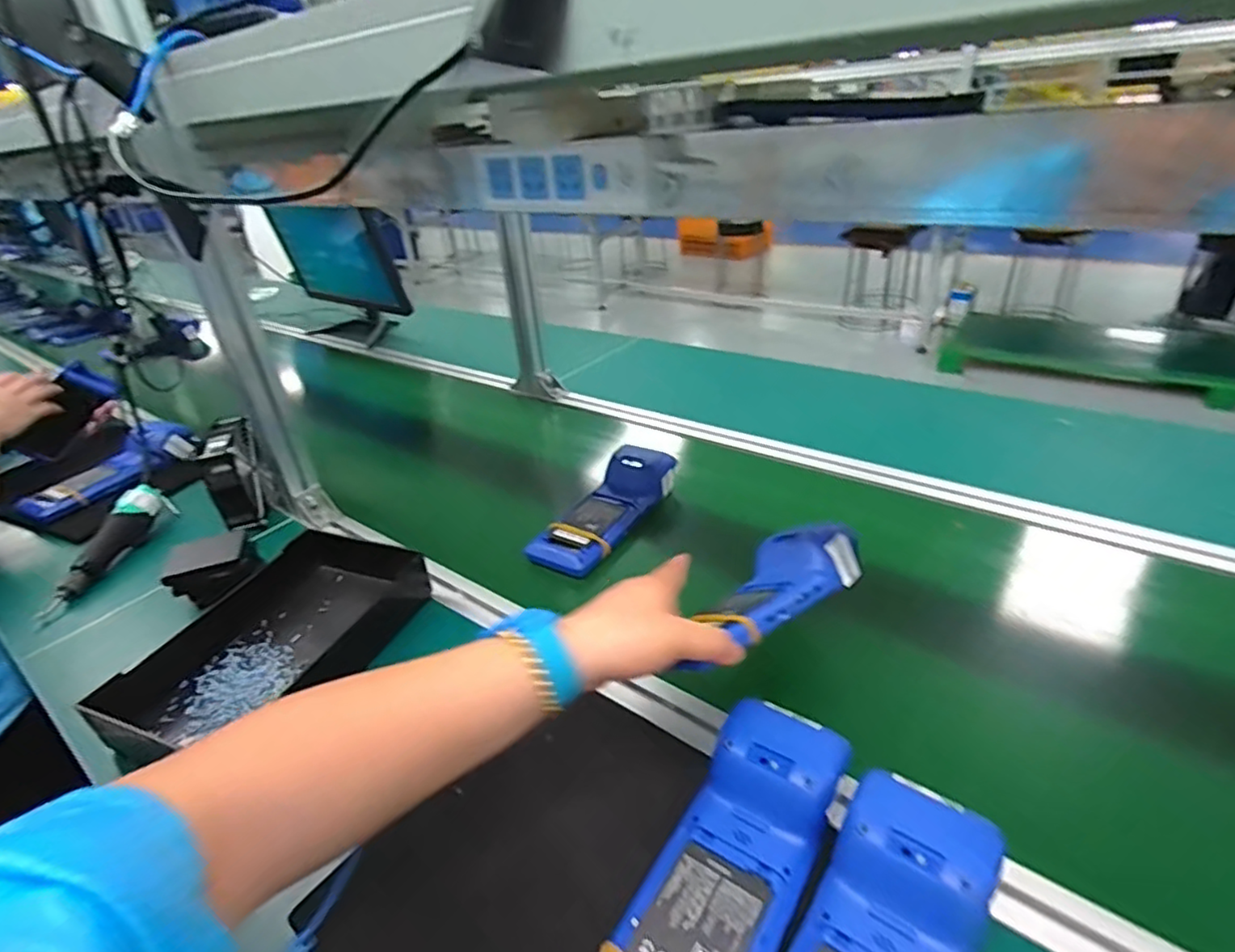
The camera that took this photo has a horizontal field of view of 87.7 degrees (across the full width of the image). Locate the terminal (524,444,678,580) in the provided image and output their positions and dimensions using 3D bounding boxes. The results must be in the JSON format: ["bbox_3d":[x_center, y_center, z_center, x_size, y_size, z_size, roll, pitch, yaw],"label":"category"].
[{"bbox_3d":[-0.014,0.033,0.758,0.078,0.051,0.209,14,36,30],"label":"terminal"}]

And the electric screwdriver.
[{"bbox_3d":[-0.616,0.084,0.769,0.046,0.054,0.206,-6,30,-1],"label":"electric screwdriver"}]

